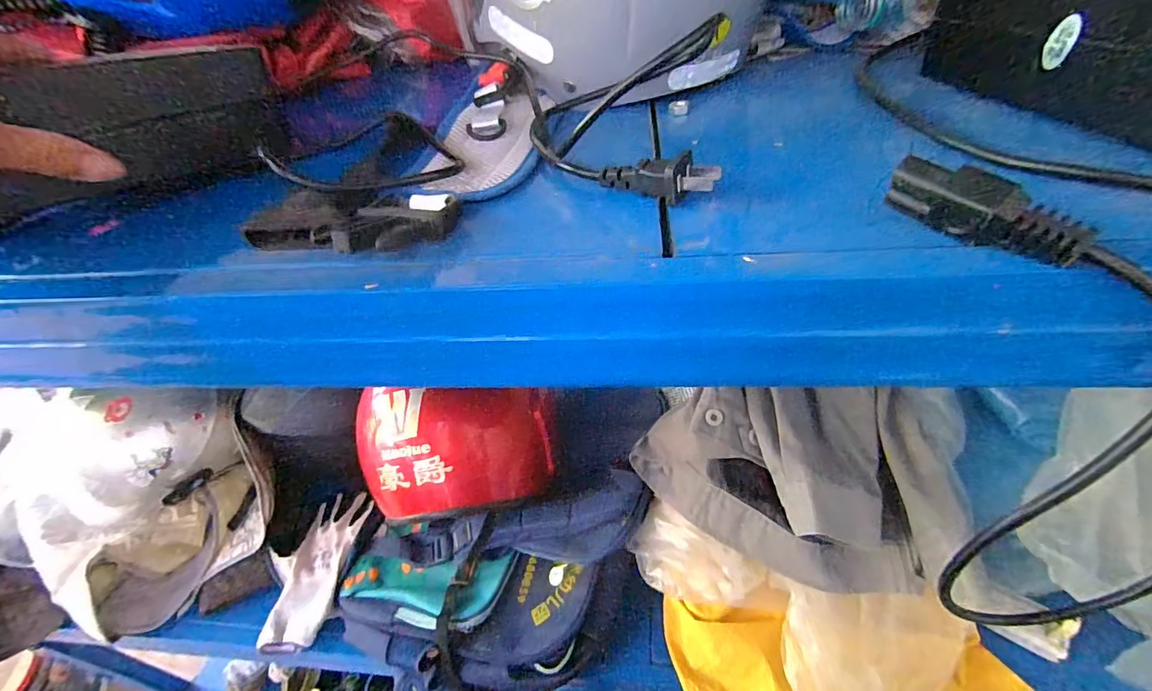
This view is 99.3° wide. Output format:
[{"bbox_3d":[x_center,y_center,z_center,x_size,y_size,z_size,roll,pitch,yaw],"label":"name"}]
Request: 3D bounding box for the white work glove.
[{"bbox_3d":[-0.341,0.286,0.639,0.090,0.034,0.186,1,42,8],"label":"white work glove"}]

